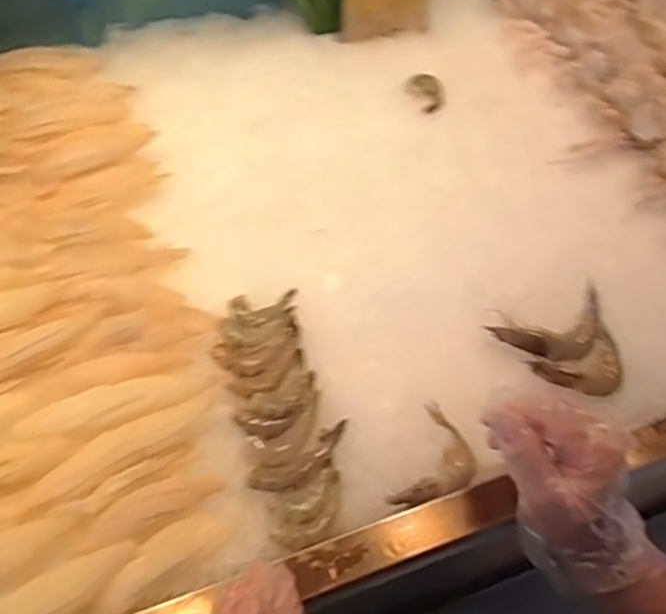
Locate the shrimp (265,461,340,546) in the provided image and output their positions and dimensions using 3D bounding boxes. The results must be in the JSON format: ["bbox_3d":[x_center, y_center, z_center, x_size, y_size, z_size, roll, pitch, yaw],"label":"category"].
[{"bbox_3d":[-0.016,0.137,0.439,0.060,0.009,0.036,-29,57,-22],"label":"shrimp"}]

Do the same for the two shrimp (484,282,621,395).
[{"bbox_3d":[0.187,0.033,0.511,0.103,0.022,0.081,-18,54,-15],"label":"two shrimp"}]

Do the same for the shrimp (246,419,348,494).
[{"bbox_3d":[-0.019,0.109,0.452,0.080,0.009,0.024,-28,57,-21],"label":"shrimp"}]

